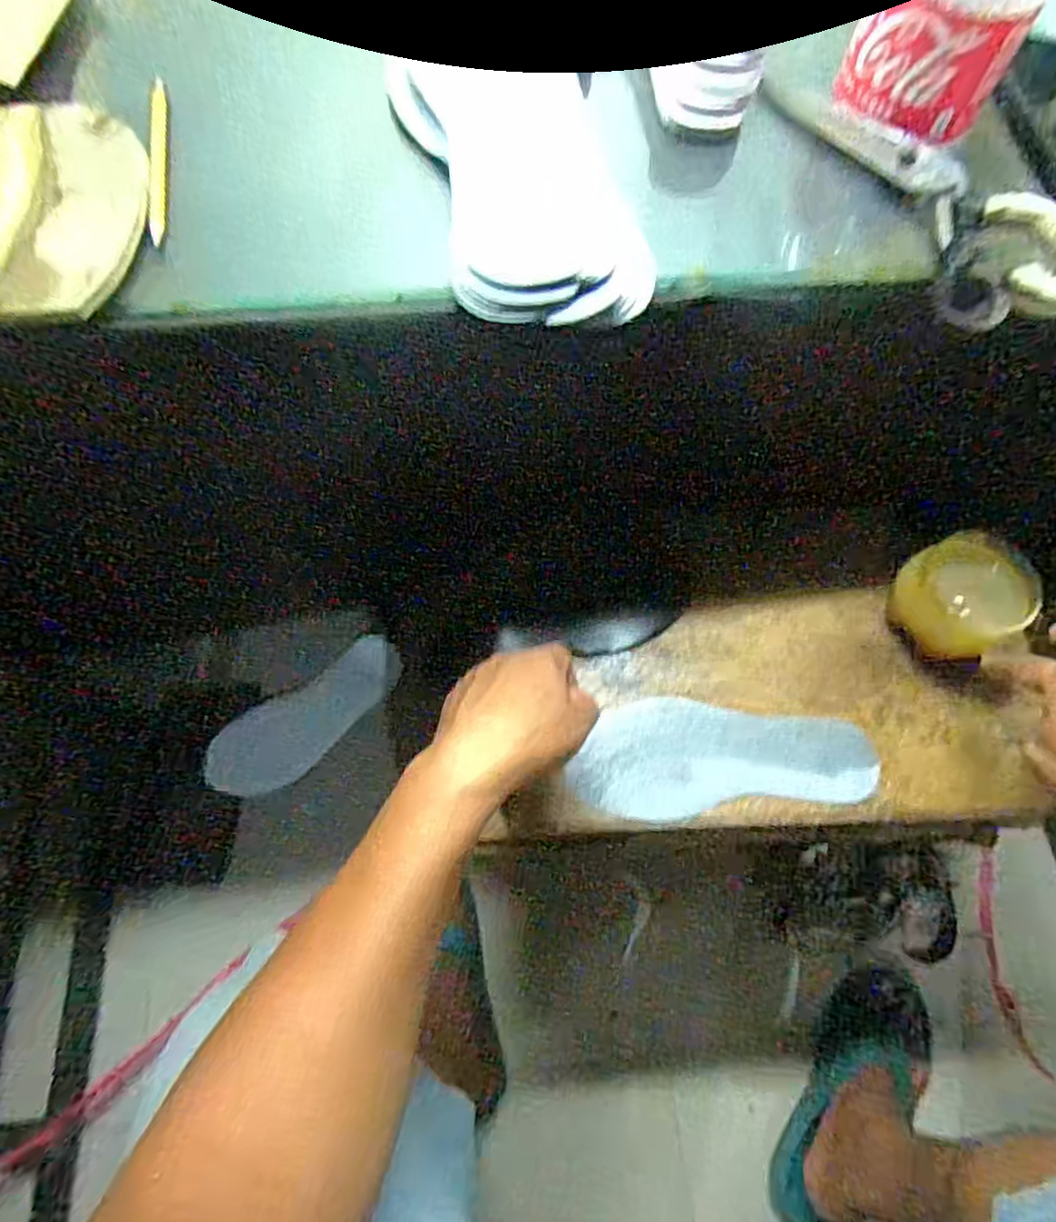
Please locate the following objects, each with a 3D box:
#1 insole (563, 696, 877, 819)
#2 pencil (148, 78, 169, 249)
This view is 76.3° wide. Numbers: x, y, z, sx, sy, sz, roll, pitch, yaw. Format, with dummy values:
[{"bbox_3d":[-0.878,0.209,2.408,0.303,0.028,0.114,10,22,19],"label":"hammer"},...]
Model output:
[{"bbox_3d":[0.154,0.113,0.539,0.236,0.007,0.093,-4,62,-4],"label":"insole"},{"bbox_3d":[-0.219,-0.268,0.399,0.009,0.004,0.130,-1,70,-26],"label":"pencil"}]

